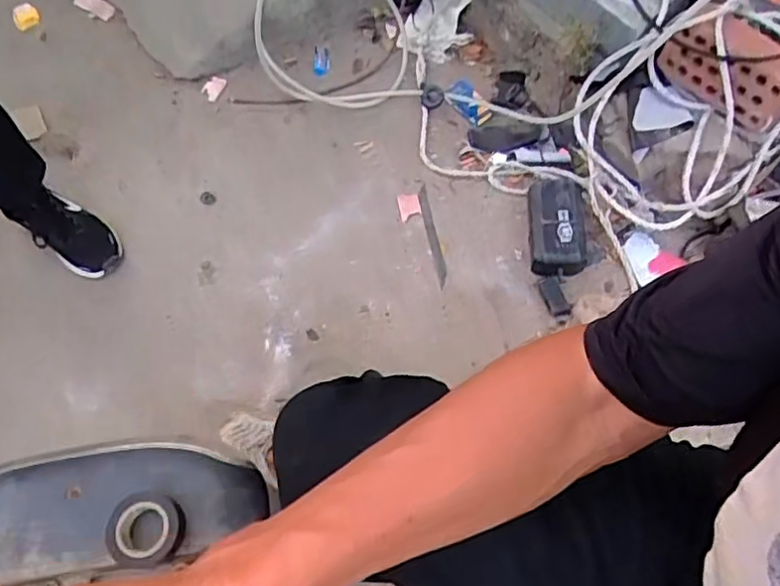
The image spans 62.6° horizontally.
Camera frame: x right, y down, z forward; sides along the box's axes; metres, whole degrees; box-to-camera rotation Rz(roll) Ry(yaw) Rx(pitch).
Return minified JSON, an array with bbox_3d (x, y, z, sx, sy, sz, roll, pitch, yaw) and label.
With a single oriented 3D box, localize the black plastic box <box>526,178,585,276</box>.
[{"bbox_3d":[0.308,-0.124,1.194,0.102,0.055,0.186,1,67,2],"label":"black plastic box"}]

